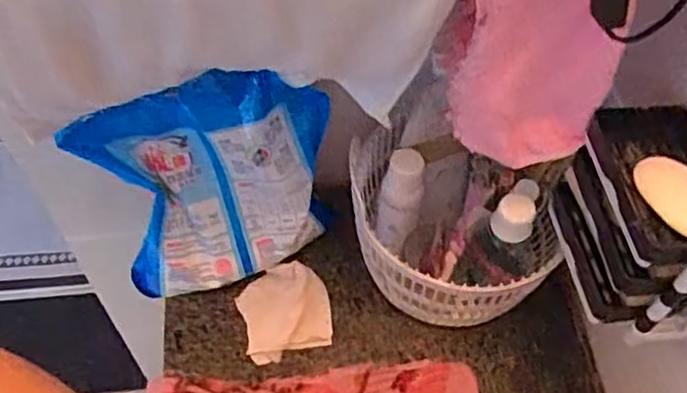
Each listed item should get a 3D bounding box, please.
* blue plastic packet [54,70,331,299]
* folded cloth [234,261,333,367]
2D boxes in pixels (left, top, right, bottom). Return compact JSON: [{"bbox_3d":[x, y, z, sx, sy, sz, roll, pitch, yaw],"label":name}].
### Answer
[{"bbox_3d":[-0.124,-0.003,0.664,0.231,0.249,0.085,-12,56,-5],"label":"blue plastic packet"},{"bbox_3d":[-0.063,0.120,0.719,0.092,0.017,0.092,-16,57,-8],"label":"folded cloth"}]

